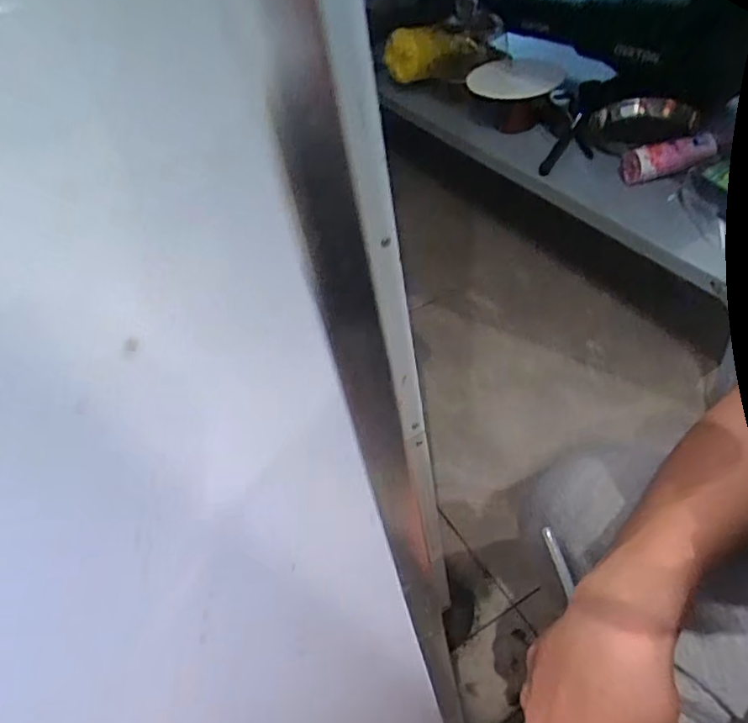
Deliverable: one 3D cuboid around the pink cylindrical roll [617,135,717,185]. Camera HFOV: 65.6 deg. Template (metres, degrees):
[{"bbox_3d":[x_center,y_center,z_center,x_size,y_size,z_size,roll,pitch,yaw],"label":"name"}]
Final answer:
[{"bbox_3d":[0.517,-0.365,1.023,0.158,0.045,0.055,-14,42,14],"label":"pink cylindrical roll"}]

